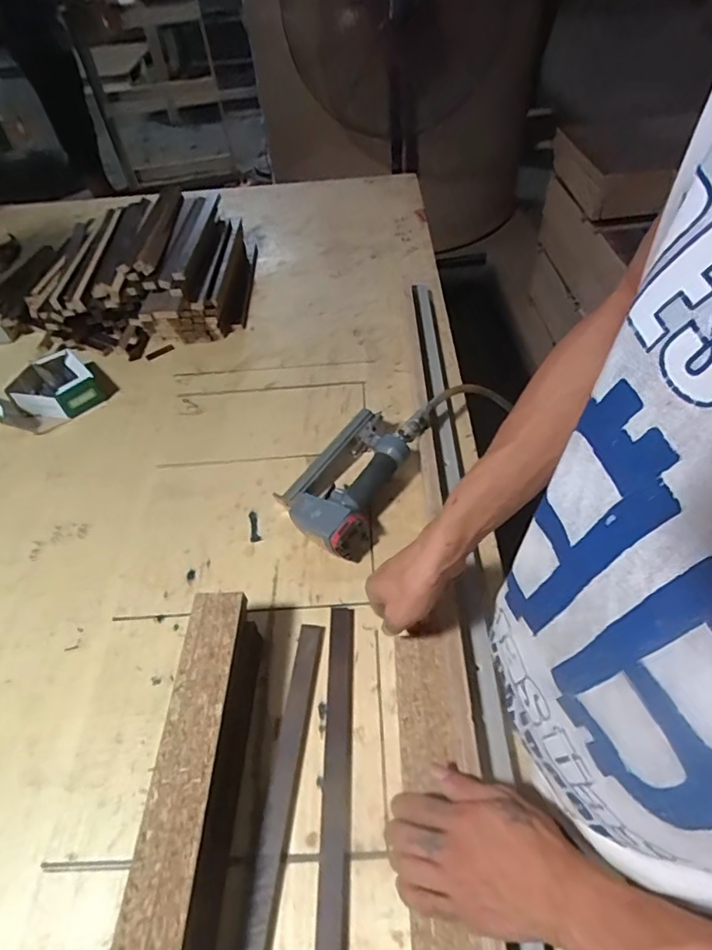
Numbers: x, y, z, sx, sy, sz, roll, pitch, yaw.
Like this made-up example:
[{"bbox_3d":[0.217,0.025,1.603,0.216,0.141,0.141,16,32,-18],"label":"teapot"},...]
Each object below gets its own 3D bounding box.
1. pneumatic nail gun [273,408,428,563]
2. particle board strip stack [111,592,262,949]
[{"bbox_3d":[-0.010,-0.001,0.697,0.133,0.061,0.220,21,55,21],"label":"pneumatic nail gun"},{"bbox_3d":[-0.138,0.268,0.468,0.059,0.083,0.321,-2,50,3],"label":"particle board strip stack"}]

